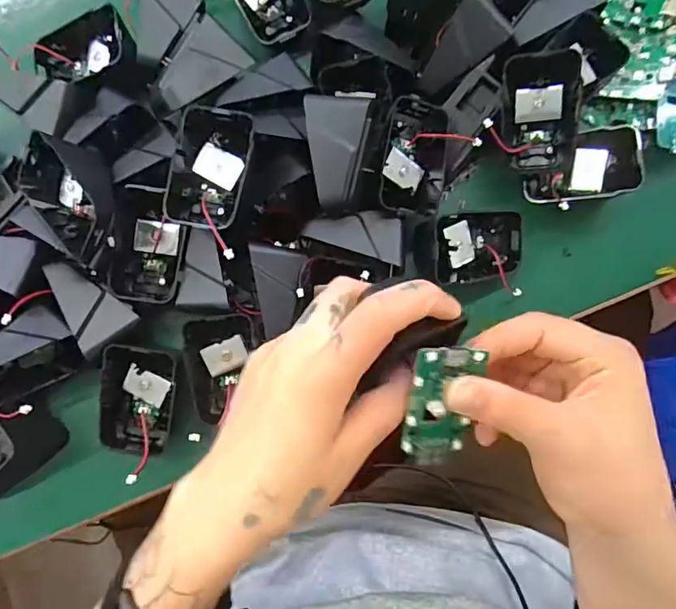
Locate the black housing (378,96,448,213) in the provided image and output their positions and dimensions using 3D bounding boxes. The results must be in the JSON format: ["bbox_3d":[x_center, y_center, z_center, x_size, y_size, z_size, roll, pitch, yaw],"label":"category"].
[{"bbox_3d":[0.049,-0.093,0.313,0.041,0.034,0.072,8,82,2],"label":"black housing"}]

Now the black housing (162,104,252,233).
[{"bbox_3d":[-0.075,-0.080,0.290,0.043,0.018,0.066,15,82,3],"label":"black housing"}]

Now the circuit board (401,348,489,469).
[{"bbox_3d":[0.046,0.047,0.224,0.030,0.009,0.064,3,118,1],"label":"circuit board"}]

